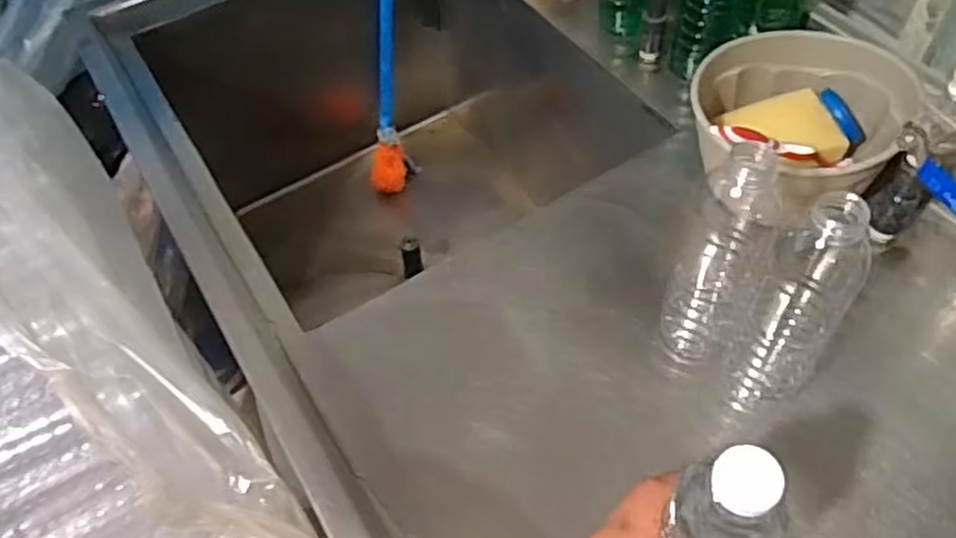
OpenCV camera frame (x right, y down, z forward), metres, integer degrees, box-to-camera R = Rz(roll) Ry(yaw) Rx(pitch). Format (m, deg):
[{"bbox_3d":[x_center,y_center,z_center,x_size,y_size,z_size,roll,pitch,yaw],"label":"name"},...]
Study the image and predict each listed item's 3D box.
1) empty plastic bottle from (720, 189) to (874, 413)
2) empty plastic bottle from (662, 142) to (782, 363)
[{"bbox_3d":[0.224,0.025,0.521,0.063,0.207,0.071,30,61,22],"label":"empty plastic bottle"},{"bbox_3d":[0.180,0.002,0.562,0.056,0.191,0.059,21,58,17],"label":"empty plastic bottle"}]

